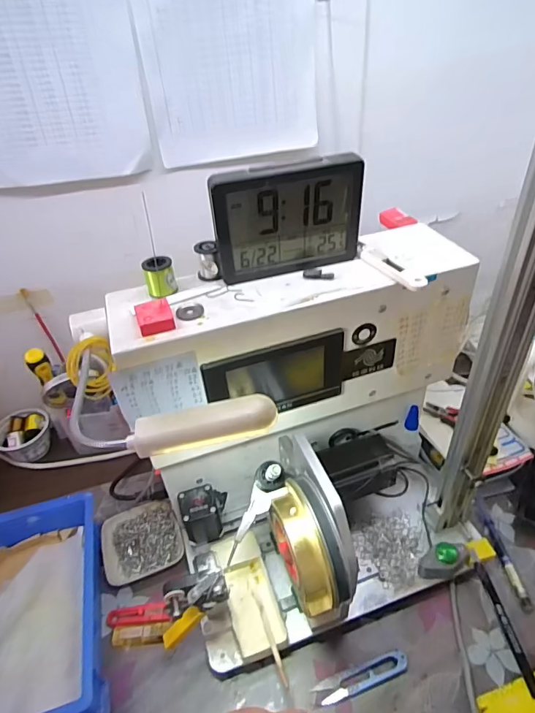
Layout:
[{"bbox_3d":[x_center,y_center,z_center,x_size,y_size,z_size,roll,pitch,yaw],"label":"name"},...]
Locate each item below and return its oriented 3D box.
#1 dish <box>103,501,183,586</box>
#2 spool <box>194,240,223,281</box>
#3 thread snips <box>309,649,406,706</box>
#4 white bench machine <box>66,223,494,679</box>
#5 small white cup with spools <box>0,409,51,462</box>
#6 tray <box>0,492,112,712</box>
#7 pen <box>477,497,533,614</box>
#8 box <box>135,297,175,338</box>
[{"bbox_3d":[-0.165,0.239,0.593,0.098,0.018,0.098,-16,41,-13],"label":"dish"},{"bbox_3d":[-0.057,-0.090,0.435,0.021,0.033,0.026,-10,40,-6],"label":"spool"},{"bbox_3d":[0.098,0.335,0.474,0.101,0.010,0.025,-15,41,-12],"label":"thread snips"},{"bbox_3d":[0.045,0.103,0.469,0.365,0.341,0.234,-14,41,-10],"label":"white bench machine"},{"bbox_3d":[-0.386,0.123,0.713,0.071,0.055,0.077,-3,40,3],"label":"small white cup with spools"},{"bbox_3d":[-0.274,0.290,0.504,0.175,0.071,0.245,-13,41,-9],"label":"tray"},{"bbox_3d":[0.287,0.236,0.553,0.012,0.008,0.142,-5,40,1],"label":"pen"},{"bbox_3d":[-0.097,-0.034,0.389,0.029,0.016,0.032,-15,41,-11],"label":"box"}]

